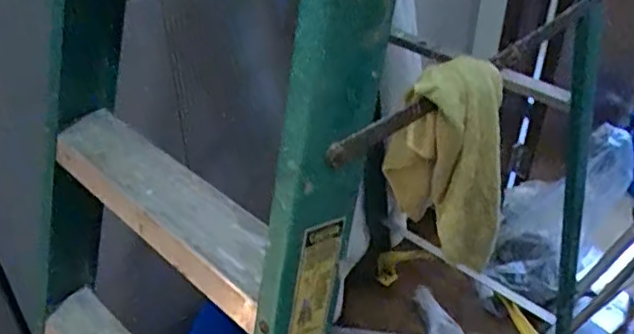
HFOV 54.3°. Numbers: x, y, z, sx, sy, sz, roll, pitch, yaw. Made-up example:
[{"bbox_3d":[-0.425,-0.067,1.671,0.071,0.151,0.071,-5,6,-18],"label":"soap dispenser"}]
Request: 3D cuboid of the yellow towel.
[{"bbox_3d":[0.133,0.005,0.623,0.128,0.230,0.064,-4,37,-5],"label":"yellow towel"}]

